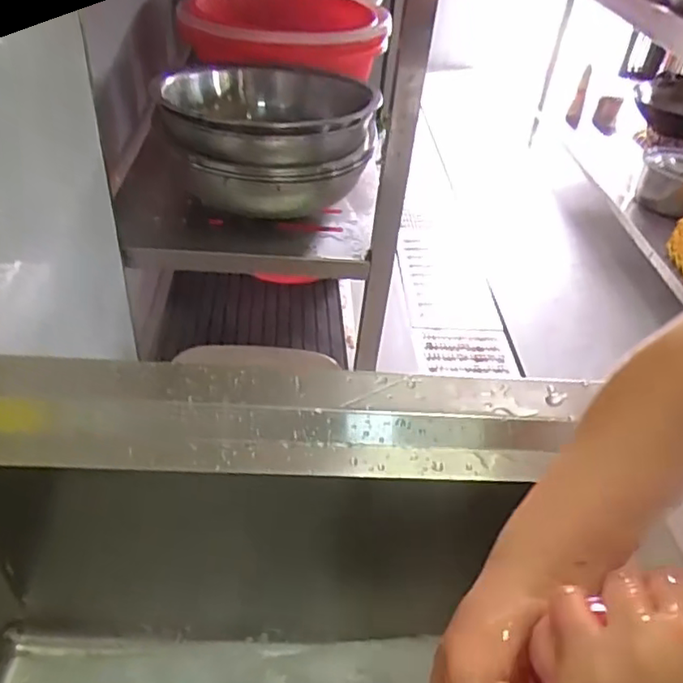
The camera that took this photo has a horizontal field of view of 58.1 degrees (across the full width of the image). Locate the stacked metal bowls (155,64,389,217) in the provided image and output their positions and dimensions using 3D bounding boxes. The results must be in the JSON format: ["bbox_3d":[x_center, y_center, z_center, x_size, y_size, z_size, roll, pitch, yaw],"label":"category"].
[{"bbox_3d":[-0.122,-0.368,1.114,0.352,0.183,0.344,7,40,2],"label":"stacked metal bowls"}]

